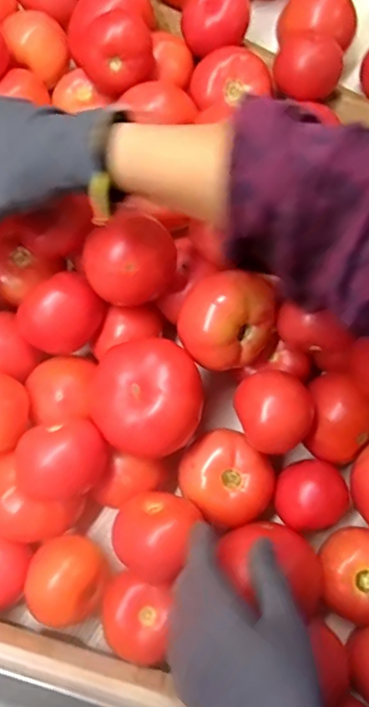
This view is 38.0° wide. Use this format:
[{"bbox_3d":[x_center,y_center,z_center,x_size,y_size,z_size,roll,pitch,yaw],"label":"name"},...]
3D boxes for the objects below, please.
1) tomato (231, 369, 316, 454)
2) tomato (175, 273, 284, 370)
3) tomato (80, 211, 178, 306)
[{"bbox_3d":[0.071,0.046,0.432,0.059,0.050,0.061,0,77,-1],"label":"tomato"},{"bbox_3d":[0.036,-0.023,0.434,0.082,0.076,0.068,-34,79,-8],"label":"tomato"},{"bbox_3d":[-0.041,-0.074,0.424,0.074,0.056,0.061,-38,80,-9],"label":"tomato"}]

